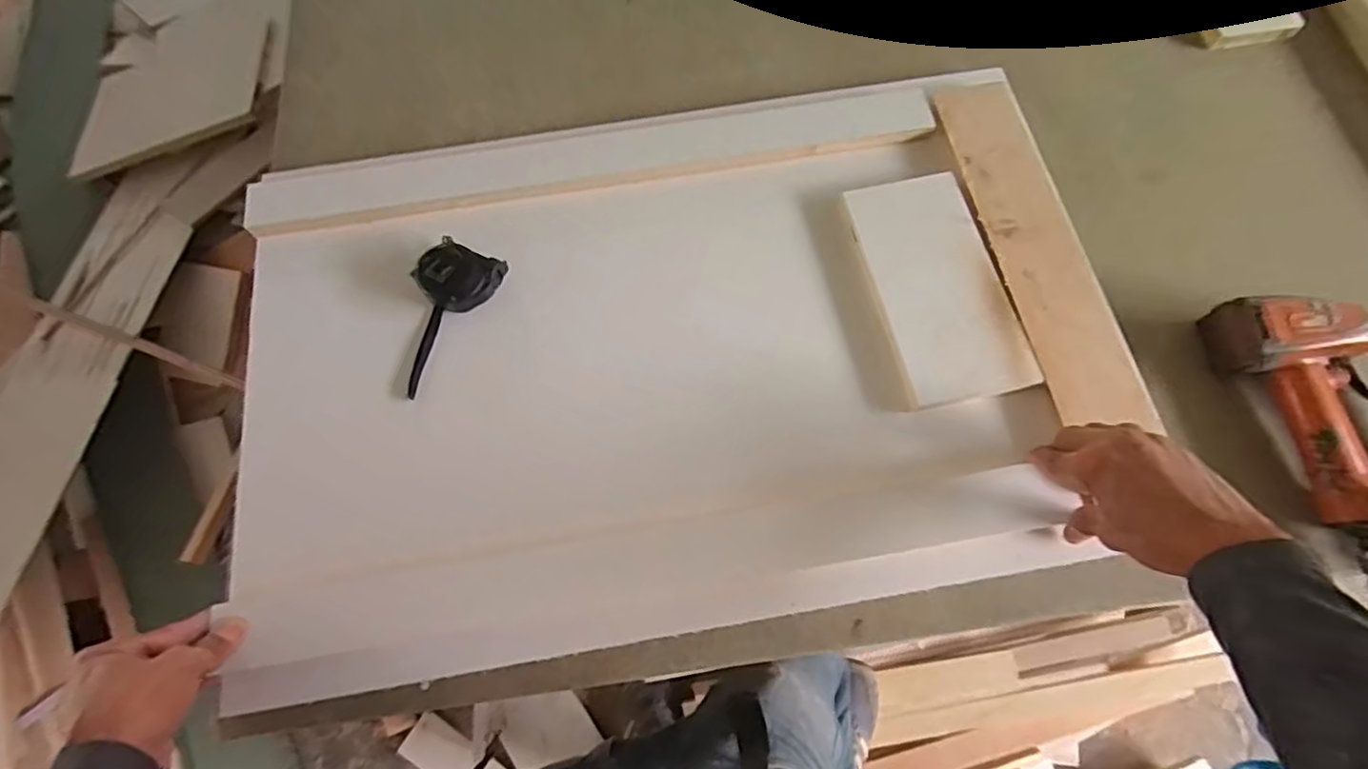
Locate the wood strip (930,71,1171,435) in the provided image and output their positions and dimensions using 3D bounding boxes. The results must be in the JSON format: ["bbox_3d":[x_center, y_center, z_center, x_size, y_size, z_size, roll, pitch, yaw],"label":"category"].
[{"bbox_3d":[0.327,-0.129,0.569,0.090,0.014,0.342,-9,72,-7],"label":"wood strip"}]

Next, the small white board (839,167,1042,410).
[{"bbox_3d":[0.227,-0.090,0.566,0.113,0.017,0.219,-13,70,-3],"label":"small white board"}]

